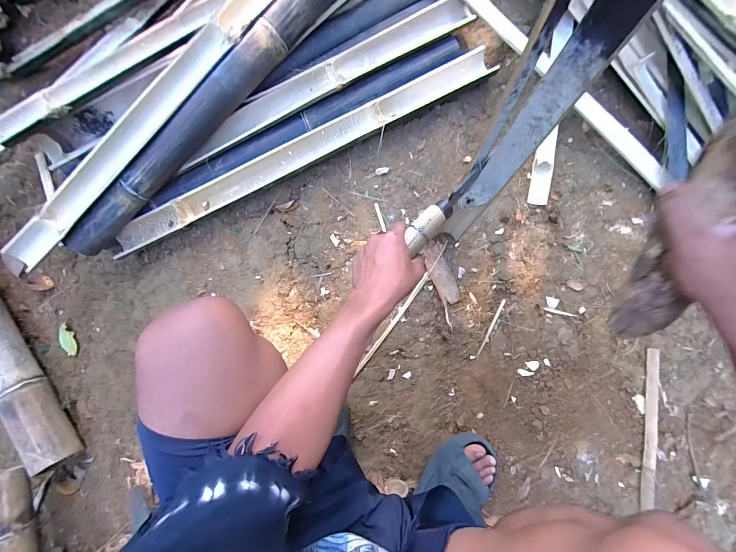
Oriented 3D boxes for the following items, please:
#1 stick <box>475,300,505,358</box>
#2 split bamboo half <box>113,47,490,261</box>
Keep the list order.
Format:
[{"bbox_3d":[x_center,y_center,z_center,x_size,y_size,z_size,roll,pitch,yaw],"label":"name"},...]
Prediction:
[{"bbox_3d":[0.246,0.105,0.635,0.010,0.004,0.124,26,90,8],"label":"stick"},{"bbox_3d":[-0.151,-0.259,0.689,0.894,0.045,0.078,-24,84,5],"label":"split bamboo half"}]

